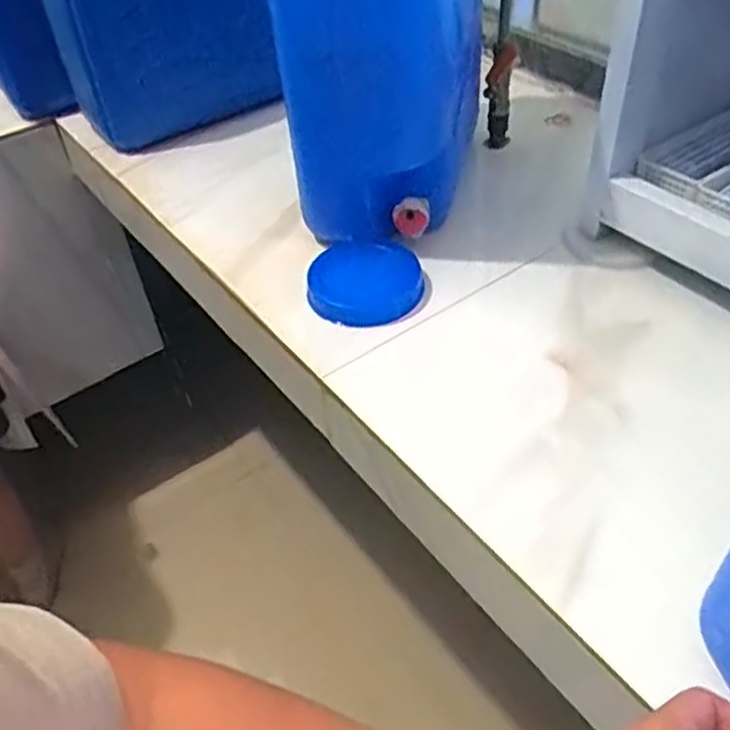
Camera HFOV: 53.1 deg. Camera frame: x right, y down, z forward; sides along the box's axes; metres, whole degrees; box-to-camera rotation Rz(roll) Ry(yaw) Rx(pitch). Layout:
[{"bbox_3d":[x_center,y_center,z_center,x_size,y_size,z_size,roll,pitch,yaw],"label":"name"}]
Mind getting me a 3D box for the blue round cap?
[{"bbox_3d":[-0.001,-0.094,0.782,0.117,0.025,0.120,-3,45,3],"label":"blue round cap"}]

